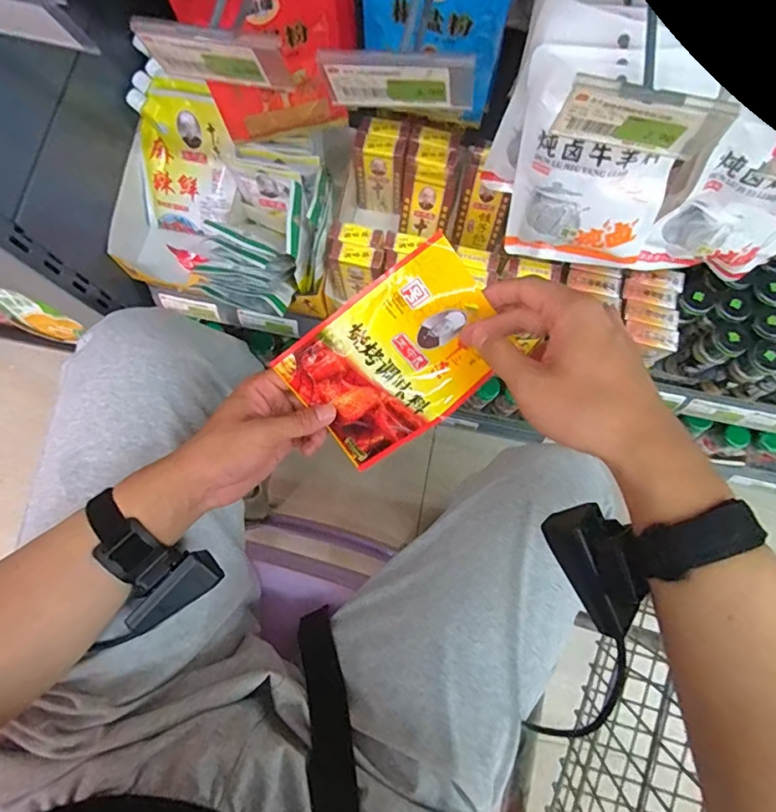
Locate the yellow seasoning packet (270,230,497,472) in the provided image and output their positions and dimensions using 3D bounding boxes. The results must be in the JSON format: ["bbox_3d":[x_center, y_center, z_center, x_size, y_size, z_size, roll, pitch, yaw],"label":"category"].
[{"bbox_3d":[0.005,-0.032,0.387,0.164,0.020,0.114,-35,109,19],"label":"yellow seasoning packet"}]

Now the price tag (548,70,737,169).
[{"bbox_3d":[0.163,-0.183,0.324,0.102,0.046,0.008,11,79,2],"label":"price tag"}]

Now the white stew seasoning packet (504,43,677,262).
[{"bbox_3d":[0.168,-0.191,0.416,0.122,0.168,0.024,14,56,13],"label":"white stew seasoning packet"}]

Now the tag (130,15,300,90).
[{"bbox_3d":[-0.117,-0.239,0.348,0.096,0.049,0.010,9,86,1],"label":"tag"}]

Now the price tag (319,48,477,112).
[{"bbox_3d":[0.007,-0.215,0.333,0.098,0.046,0.009,7,79,1],"label":"price tag"}]

